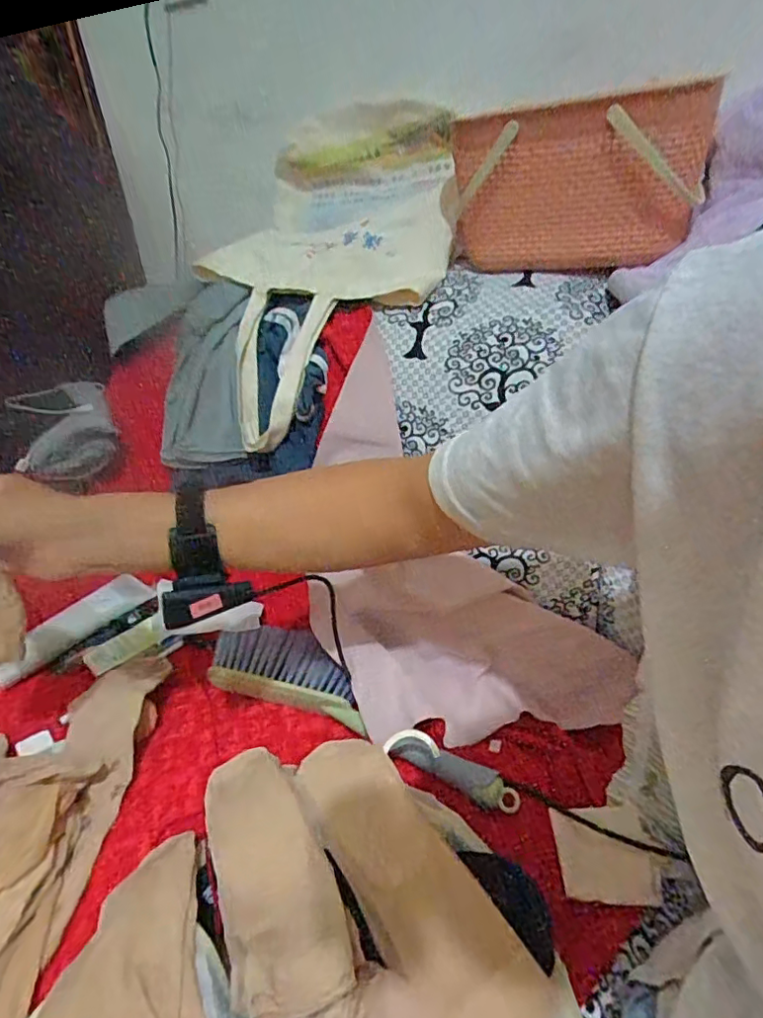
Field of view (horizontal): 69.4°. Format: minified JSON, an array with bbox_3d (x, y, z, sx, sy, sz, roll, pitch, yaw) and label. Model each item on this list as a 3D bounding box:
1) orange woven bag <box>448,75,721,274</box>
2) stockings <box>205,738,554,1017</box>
[{"bbox_3d":[0.203,-0.344,0.594,0.254,0.165,0.023,7,51,23],"label":"orange woven bag"},{"bbox_3d":[-0.005,0.306,0.365,0.189,0.057,0.376,-14,27,-14],"label":"stockings"}]

